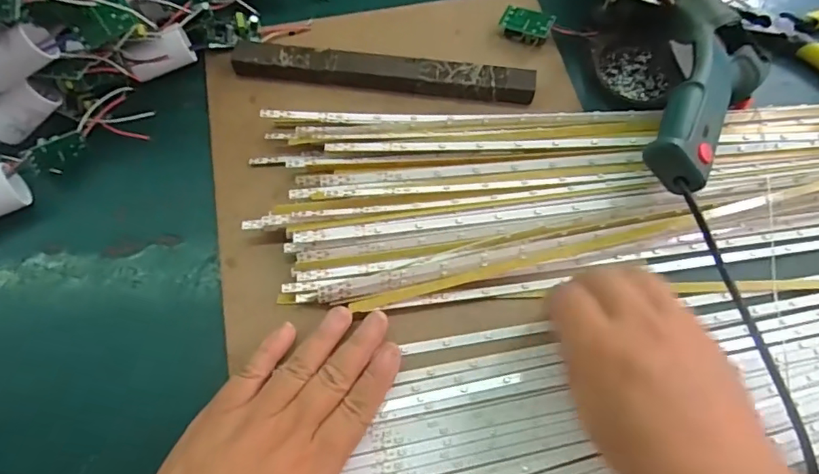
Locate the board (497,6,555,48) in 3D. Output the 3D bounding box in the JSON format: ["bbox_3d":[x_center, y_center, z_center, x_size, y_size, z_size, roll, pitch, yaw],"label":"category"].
[{"bbox_3d":[0.089,-0.162,0.395,0.037,0.013,0.020,25,68,8],"label":"board"}]

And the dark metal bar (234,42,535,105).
[{"bbox_3d":[-0.018,-0.119,0.375,0.212,0.017,0.022,7,66,1],"label":"dark metal bar"}]

